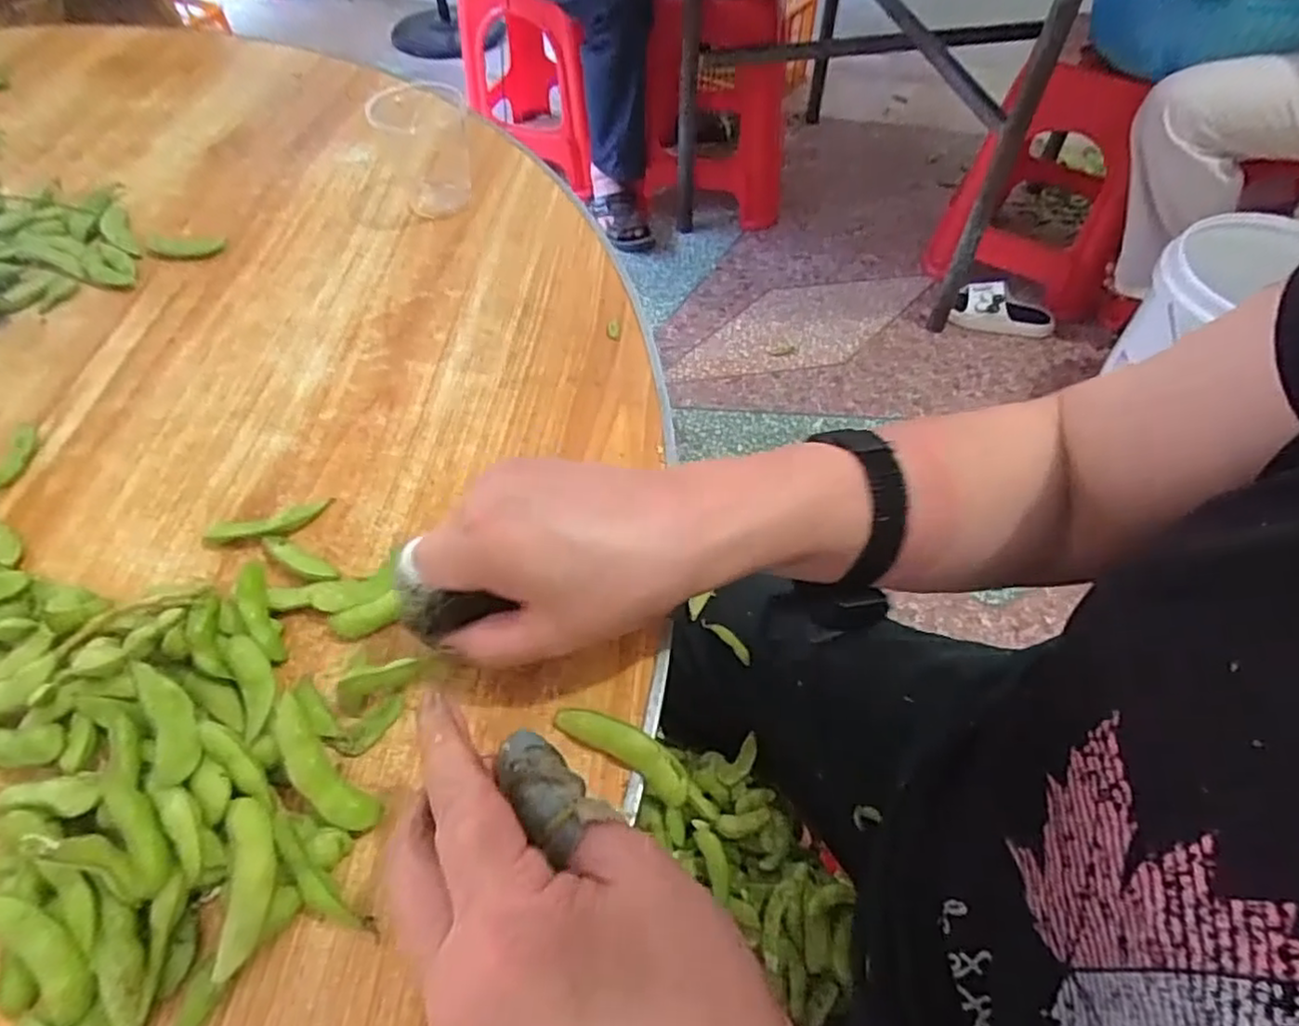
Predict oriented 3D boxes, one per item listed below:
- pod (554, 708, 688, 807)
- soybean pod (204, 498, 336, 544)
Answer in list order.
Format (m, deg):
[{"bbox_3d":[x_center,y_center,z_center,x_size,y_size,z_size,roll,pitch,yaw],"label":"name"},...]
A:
[{"bbox_3d":[-0.010,0.092,0.274,0.059,0.013,0.015,28,59,18],"label":"pod"},{"bbox_3d":[-0.184,0.005,0.336,0.055,0.011,0.018,-16,56,-12],"label":"soybean pod"}]

